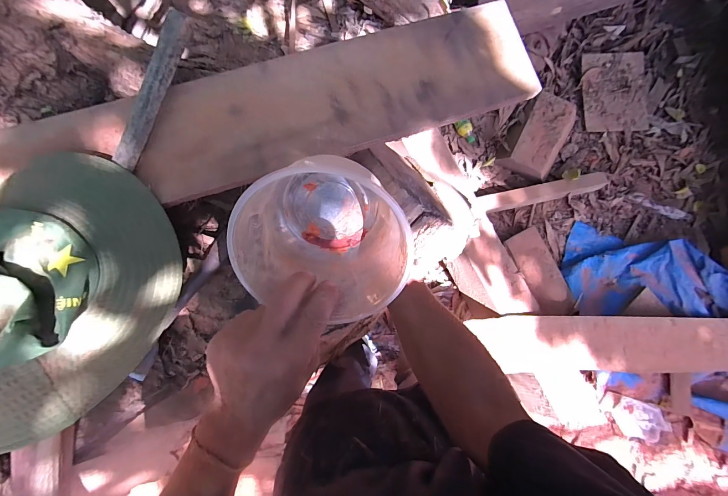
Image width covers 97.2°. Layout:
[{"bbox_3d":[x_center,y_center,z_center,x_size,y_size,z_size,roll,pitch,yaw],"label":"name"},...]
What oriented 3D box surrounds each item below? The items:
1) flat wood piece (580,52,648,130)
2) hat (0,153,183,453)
[{"bbox_3d":[1.134,-0.705,1.448,0.288,0.029,0.352,-1,92,0],"label":"flat wood piece"},{"bbox_3d":[-0.373,0.060,0.368,0.239,0.129,0.335,34,84,2],"label":"hat"}]

